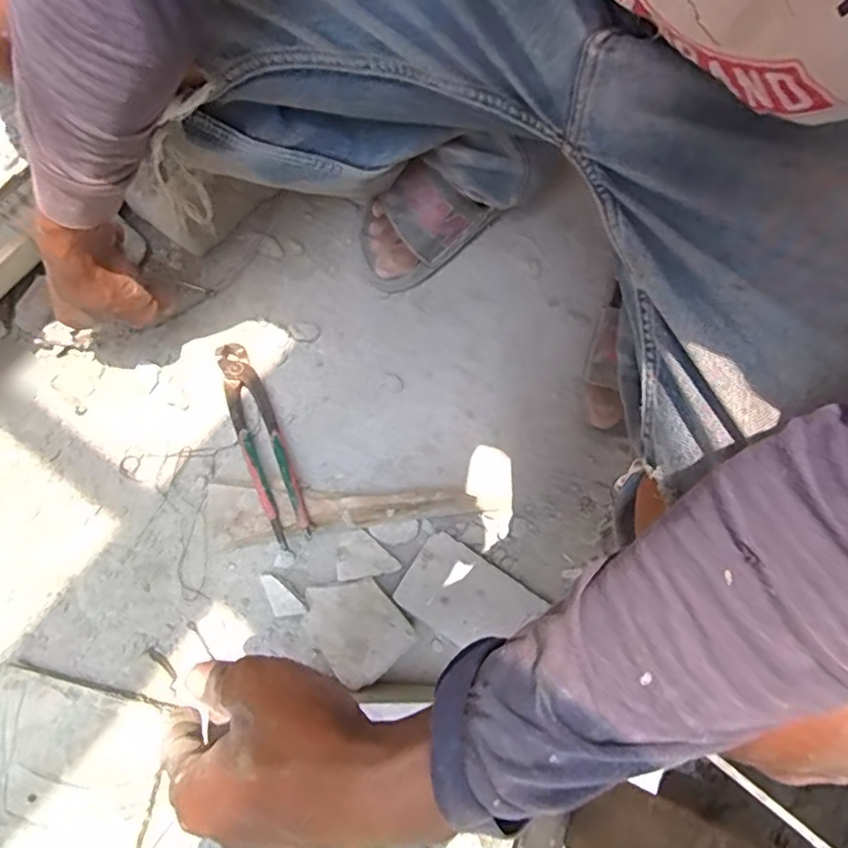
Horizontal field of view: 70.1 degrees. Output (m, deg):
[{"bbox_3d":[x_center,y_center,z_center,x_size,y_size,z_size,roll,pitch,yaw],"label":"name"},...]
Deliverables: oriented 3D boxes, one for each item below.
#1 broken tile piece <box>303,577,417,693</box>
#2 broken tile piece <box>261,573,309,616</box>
[{"bbox_3d":[-0.061,0.174,0.527,0.073,0.012,0.093,-42,66,-8],"label":"broken tile piece"},{"bbox_3d":[-0.130,0.157,0.546,0.052,0.005,0.025,40,98,18],"label":"broken tile piece"}]

